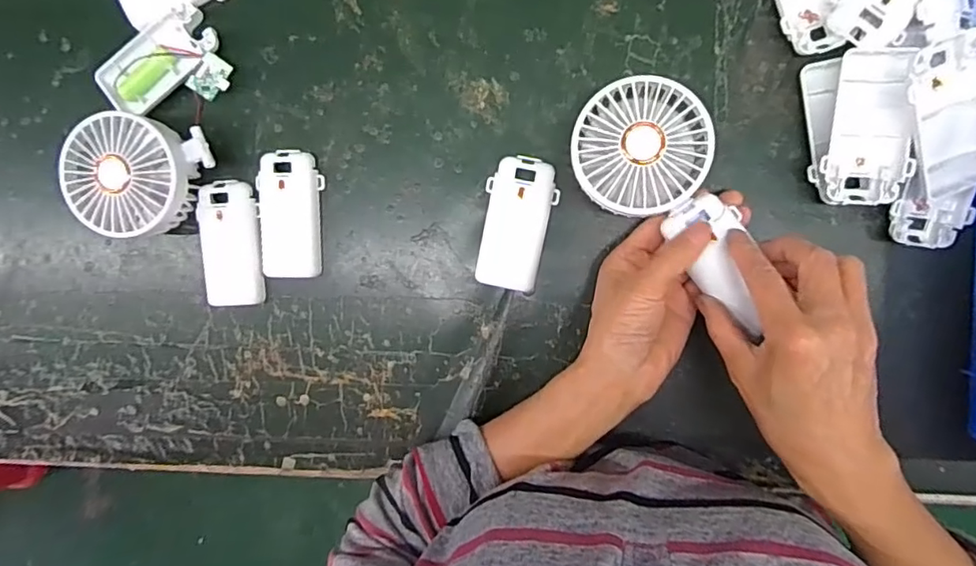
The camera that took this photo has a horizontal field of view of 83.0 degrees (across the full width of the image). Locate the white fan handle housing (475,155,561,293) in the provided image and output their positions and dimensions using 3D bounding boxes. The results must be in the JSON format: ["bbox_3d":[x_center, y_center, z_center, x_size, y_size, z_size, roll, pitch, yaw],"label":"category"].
[{"bbox_3d":[0.020,-0.042,0.398,0.047,0.016,0.093,11,95,6],"label":"white fan handle housing"}]

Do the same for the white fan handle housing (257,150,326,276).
[{"bbox_3d":[-0.150,-0.051,0.417,0.046,0.014,0.093,3,94,7],"label":"white fan handle housing"}]

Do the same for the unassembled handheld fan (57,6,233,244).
[{"bbox_3d":[-0.242,-0.115,0.397,0.096,0.044,0.166,11,95,6],"label":"unassembled handheld fan"}]

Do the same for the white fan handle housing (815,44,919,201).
[{"bbox_3d":[0.244,-0.098,0.355,0.048,0.024,0.094,8,94,6],"label":"white fan handle housing"}]

